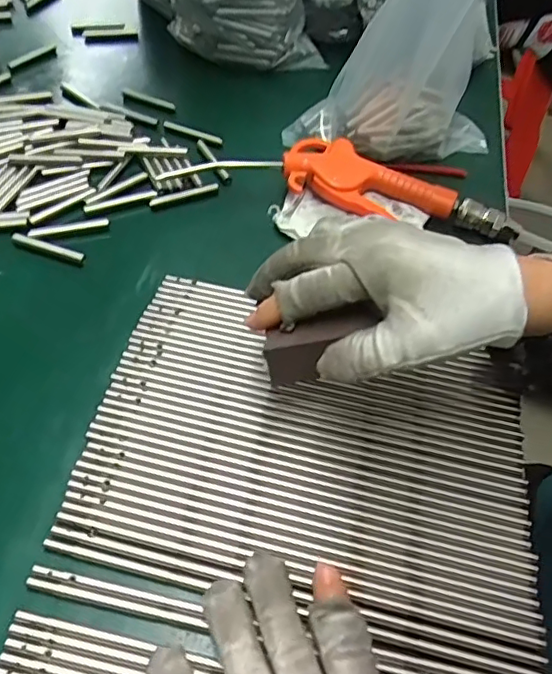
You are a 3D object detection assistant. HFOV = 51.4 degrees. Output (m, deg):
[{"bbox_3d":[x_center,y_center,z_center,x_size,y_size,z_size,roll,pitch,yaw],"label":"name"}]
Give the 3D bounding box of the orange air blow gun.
[{"bbox_3d":[0.053,-0.125,0.464,0.275,0.033,0.060,10,52,3],"label":"orange air blow gun"}]

